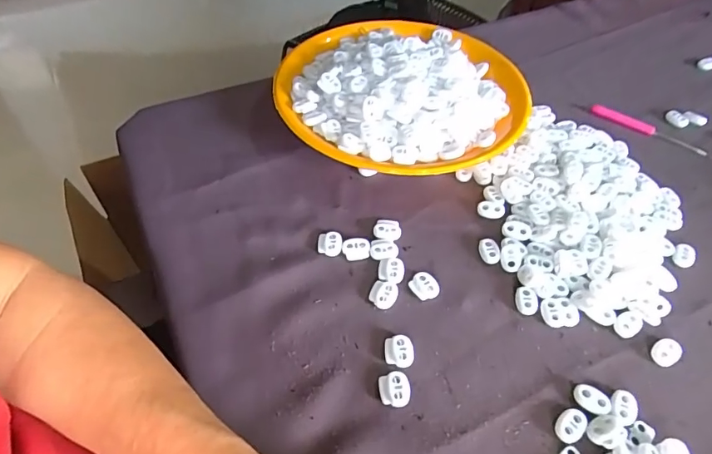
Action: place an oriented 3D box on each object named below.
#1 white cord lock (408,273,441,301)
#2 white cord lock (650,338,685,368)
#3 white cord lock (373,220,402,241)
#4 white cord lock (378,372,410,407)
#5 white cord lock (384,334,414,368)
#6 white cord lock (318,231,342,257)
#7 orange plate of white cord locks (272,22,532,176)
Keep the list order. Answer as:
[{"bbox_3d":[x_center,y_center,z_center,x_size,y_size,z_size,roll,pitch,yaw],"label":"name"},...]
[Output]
[{"bbox_3d":[0.052,0.044,0.347,0.019,0.006,0.021,-28,56,-24],"label":"white cord lock"},{"bbox_3d":[0.215,0.086,0.320,0.022,0.006,0.016,-27,56,-24],"label":"white cord lock"},{"bbox_3d":[0.026,0.003,0.381,0.022,0.005,0.020,8,50,4],"label":"white cord lock"},{"bbox_3d":[0.025,0.104,0.297,0.020,0.005,0.021,-1,50,-4],"label":"white cord lock"},{"bbox_3d":[0.029,0.084,0.313,0.020,0.007,0.021,1,49,-2],"label":"white cord lock"},{"bbox_3d":[-0.021,0.013,0.369,0.019,0.005,0.020,1,50,-2],"label":"white cord lock"},{"bbox_3d":[0.044,-0.130,0.452,0.227,0.060,0.226,1,49,-2],"label":"orange plate of white cord locks"}]

